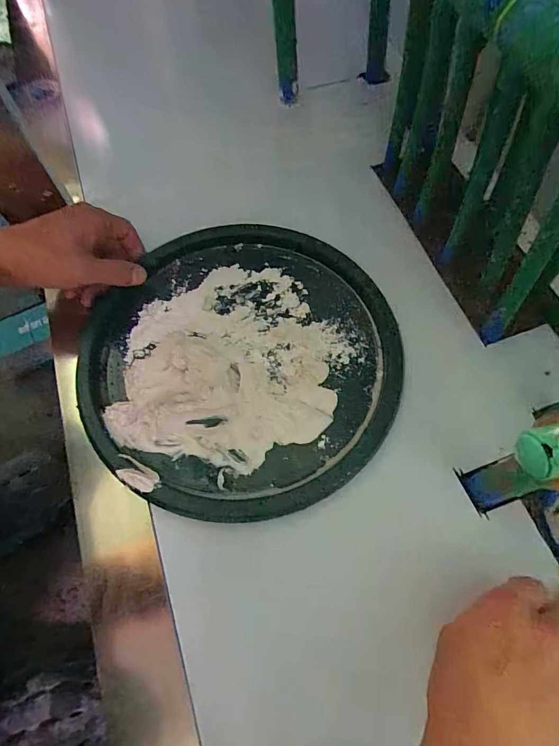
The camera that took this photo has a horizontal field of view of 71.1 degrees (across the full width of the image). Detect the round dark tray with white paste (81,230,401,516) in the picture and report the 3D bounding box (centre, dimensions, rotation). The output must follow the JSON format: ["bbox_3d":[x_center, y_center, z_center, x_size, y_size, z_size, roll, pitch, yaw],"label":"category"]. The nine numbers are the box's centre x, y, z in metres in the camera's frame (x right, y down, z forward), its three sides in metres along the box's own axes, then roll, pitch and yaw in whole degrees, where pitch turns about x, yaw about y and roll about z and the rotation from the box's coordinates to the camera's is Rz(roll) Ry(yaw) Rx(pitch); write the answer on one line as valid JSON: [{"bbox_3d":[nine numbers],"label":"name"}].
[{"bbox_3d":[-0.035,-0.018,0.376,0.293,0.019,0.290,0,66,0],"label":"round dark tray with white paste"}]

